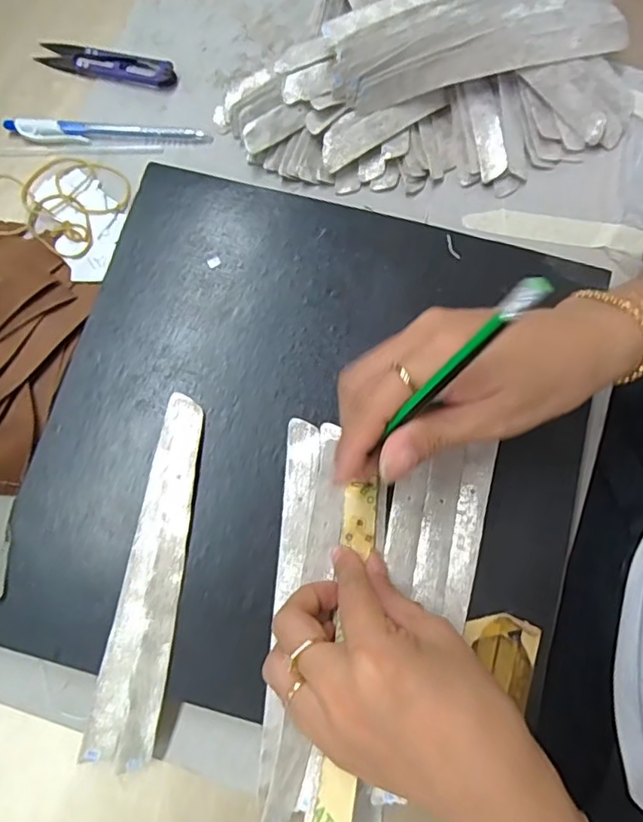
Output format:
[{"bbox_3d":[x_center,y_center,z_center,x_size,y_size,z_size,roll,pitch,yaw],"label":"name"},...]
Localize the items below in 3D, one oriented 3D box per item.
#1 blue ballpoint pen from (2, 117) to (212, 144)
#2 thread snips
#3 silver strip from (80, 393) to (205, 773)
[{"bbox_3d":[-0.146,-0.191,0.382,0.134,0.009,0.017,0,78,-1],"label":"blue ballpoint pen"},{"bbox_3d":[-0.152,-0.246,0.394,0.099,0.012,0.021,14,78,1],"label":"thread snips"},{"bbox_3d":[-0.090,0.089,0.304,0.034,0.006,0.194,10,78,1],"label":"silver strip"}]

